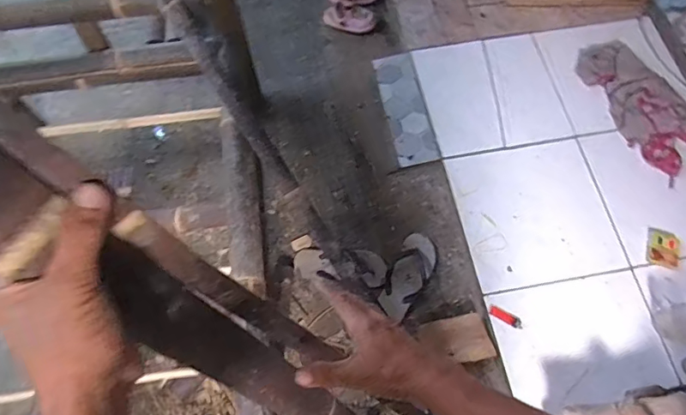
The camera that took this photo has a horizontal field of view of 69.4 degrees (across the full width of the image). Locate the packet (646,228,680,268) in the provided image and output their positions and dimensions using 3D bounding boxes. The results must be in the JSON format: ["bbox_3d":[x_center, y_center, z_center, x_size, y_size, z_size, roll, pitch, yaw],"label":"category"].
[{"bbox_3d":[0.829,0.098,1.281,0.080,0.020,0.107,9,66,3],"label":"packet"}]

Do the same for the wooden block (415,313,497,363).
[{"bbox_3d":[0.280,0.330,1.230,0.169,0.018,0.113,-13,67,-6],"label":"wooden block"}]

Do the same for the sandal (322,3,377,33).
[{"bbox_3d":[0.020,-0.613,1.604,0.177,0.046,0.093,24,67,25],"label":"sandal"}]

